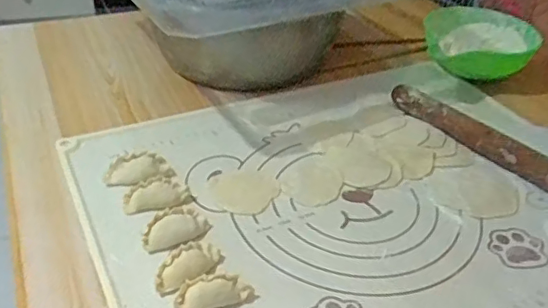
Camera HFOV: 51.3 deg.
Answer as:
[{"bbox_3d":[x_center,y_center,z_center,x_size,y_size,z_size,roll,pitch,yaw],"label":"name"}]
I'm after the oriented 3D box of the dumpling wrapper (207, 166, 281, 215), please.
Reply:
[{"bbox_3d":[-0.029,0.032,0.542,0.063,0.007,0.070,-11,35,-25],"label":"dumpling wrapper"}]

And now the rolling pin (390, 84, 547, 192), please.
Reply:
[{"bbox_3d":[0.240,-0.005,0.589,0.029,0.027,0.274,-25,46,-35],"label":"rolling pin"}]

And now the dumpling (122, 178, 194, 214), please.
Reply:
[{"bbox_3d":[-0.105,0.038,0.514,0.060,0.018,0.029,-10,39,-20],"label":"dumpling"}]

